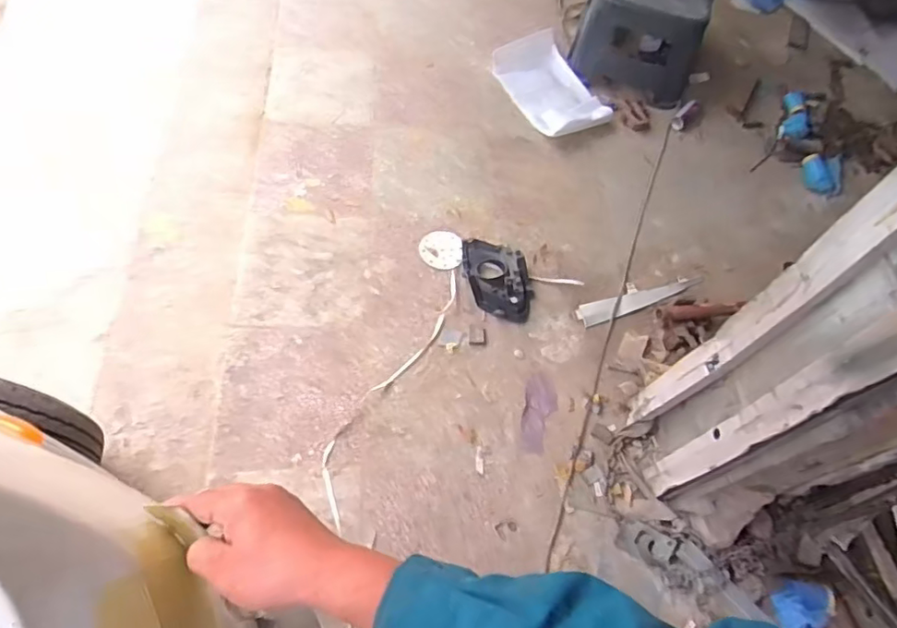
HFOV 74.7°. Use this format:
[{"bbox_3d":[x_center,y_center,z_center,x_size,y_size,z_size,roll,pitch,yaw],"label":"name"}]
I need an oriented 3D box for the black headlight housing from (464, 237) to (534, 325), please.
[{"bbox_3d":[0.152,-0.112,1.775,0.187,0.056,0.297,-14,63,-14],"label":"black headlight housing"}]

